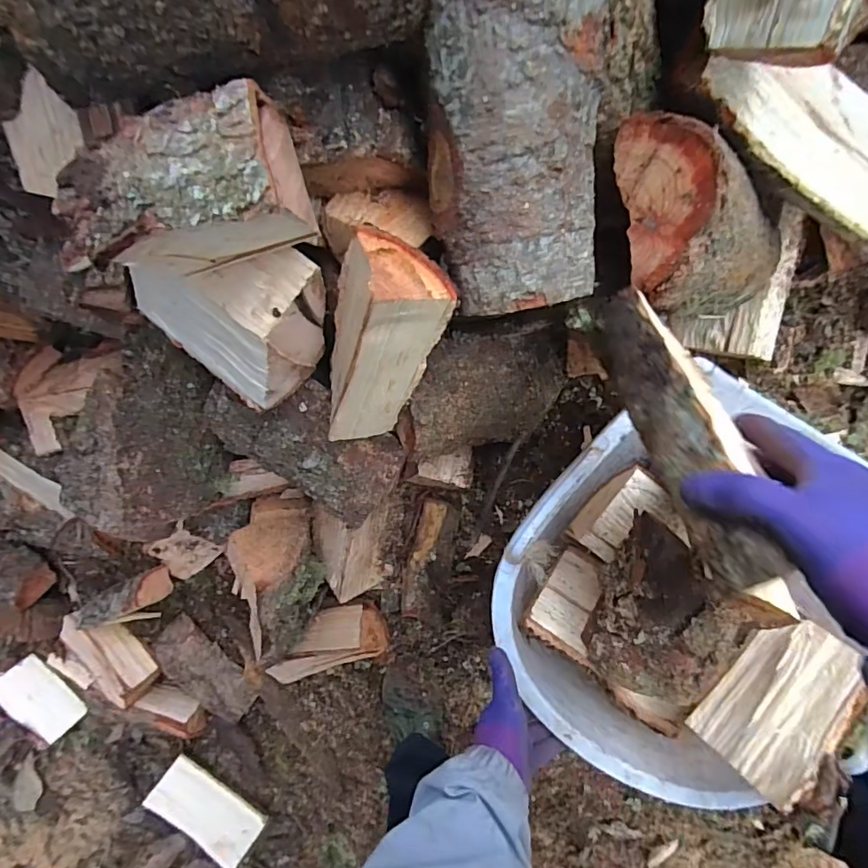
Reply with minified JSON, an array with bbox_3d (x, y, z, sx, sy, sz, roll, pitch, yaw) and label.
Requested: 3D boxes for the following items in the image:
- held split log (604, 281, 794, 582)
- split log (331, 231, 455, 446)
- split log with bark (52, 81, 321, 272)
[{"bbox_3d":[0.178,-0.008,0.343,0.063,0.059,0.205,-15,68,0],"label":"held split log"},{"bbox_3d":[-0.054,-0.064,0.461,0.093,0.214,0.070,24,51,-1],"label":"split log"},{"bbox_3d":[-0.164,-0.162,0.335,0.148,0.077,0.093,-16,92,0],"label":"split log with bark"}]

